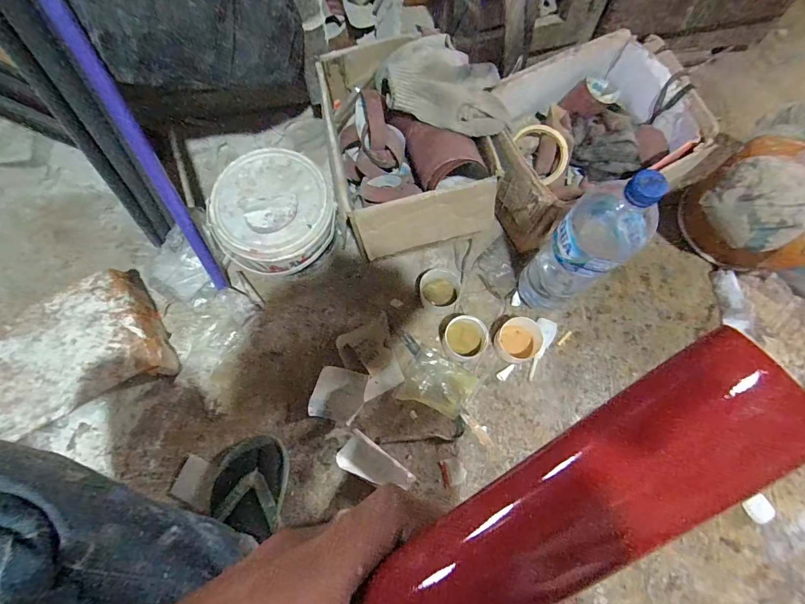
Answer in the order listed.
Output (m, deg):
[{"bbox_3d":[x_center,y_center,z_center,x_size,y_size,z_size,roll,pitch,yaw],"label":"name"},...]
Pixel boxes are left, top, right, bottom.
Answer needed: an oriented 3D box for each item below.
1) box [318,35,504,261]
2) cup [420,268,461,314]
[{"bbox_3d":[0.000,-0.253,0.591,0.220,0.107,0.317,-16,74,-4],"label":"box"},{"bbox_3d":[0.062,-0.018,0.642,0.064,0.034,0.066,0,73,1],"label":"cup"}]

